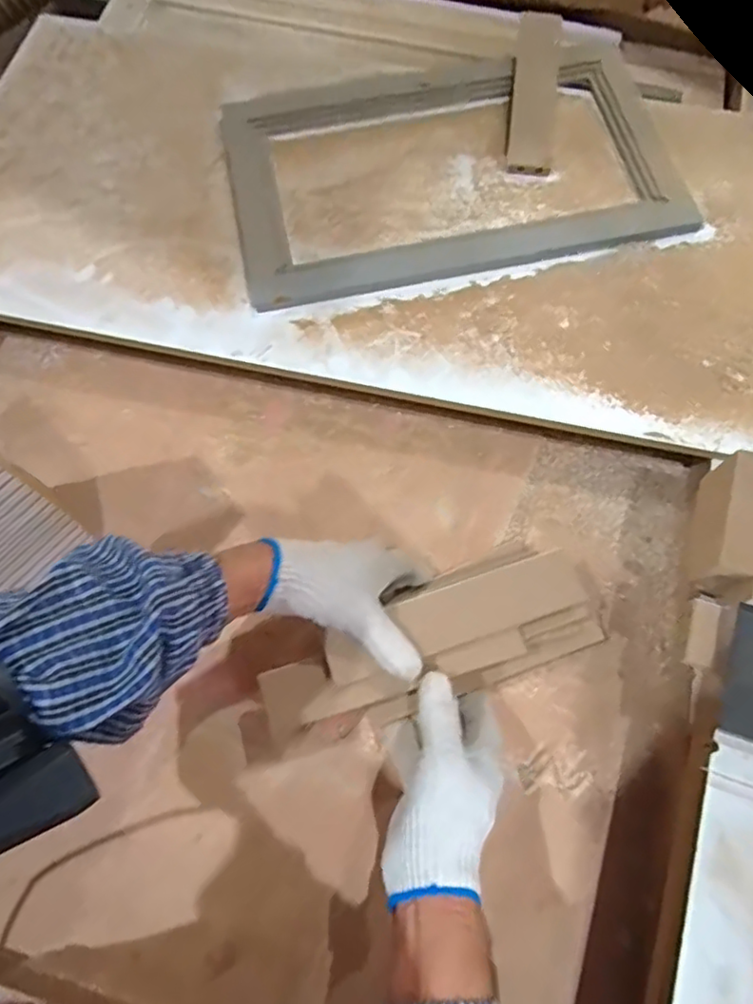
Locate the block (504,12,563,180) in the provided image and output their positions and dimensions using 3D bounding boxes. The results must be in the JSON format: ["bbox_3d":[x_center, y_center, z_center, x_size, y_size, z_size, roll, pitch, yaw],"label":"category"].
[{"bbox_3d":[0.164,-0.425,0.648,0.046,0.016,0.202,7,78,-2],"label":"block"}]

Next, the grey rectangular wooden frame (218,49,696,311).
[{"bbox_3d":[0.072,-0.349,0.629,0.431,0.024,0.287,-11,66,-3],"label":"grey rectangular wooden frame"}]

